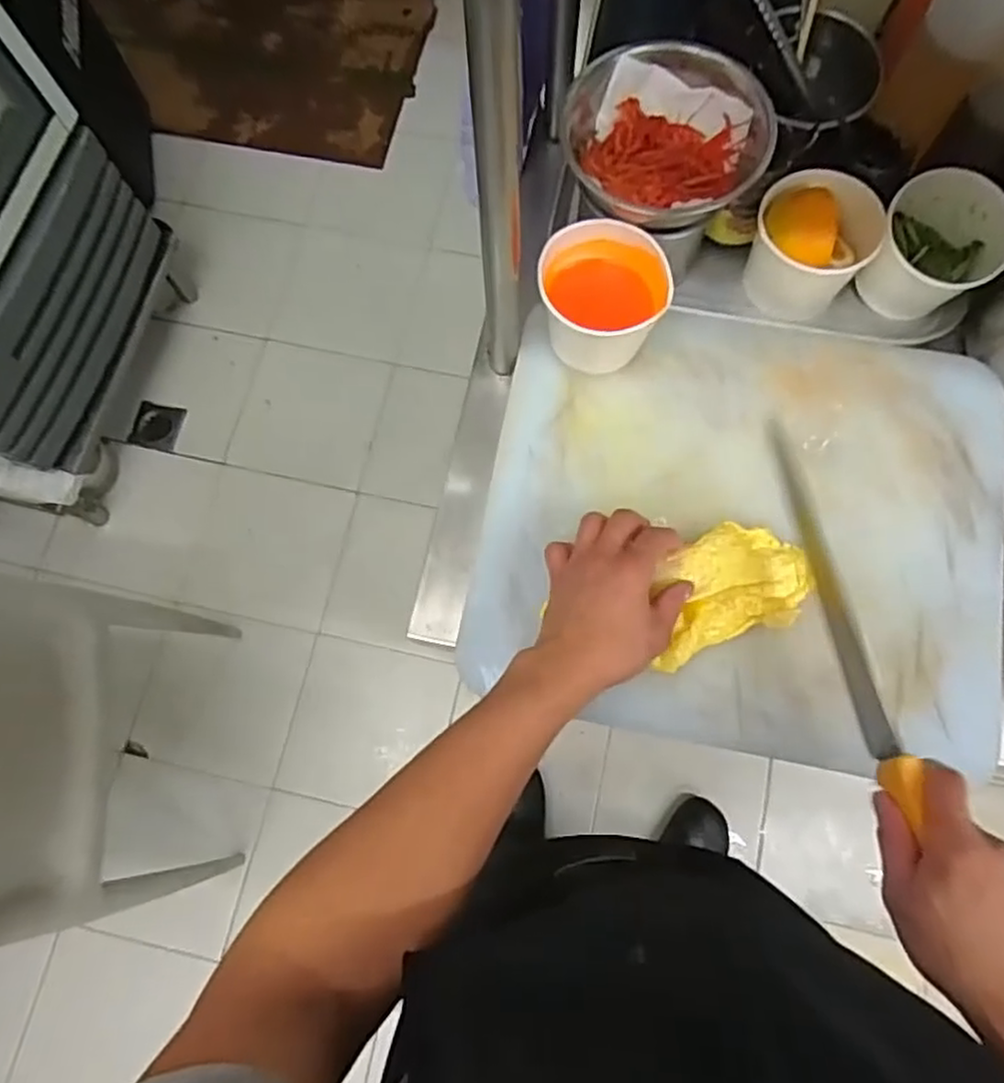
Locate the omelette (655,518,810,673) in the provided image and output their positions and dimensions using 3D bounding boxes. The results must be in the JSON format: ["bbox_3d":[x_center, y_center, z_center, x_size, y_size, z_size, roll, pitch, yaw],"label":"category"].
[{"bbox_3d":[0.166,0.032,0.522,0.125,0.019,0.081,-19,75,-4],"label":"omelette"}]

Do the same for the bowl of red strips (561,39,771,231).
[{"bbox_3d":[0.120,-0.299,0.527,0.146,0.055,0.138,0,75,1],"label":"bowl of red strips"}]

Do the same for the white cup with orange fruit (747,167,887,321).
[{"bbox_3d":[0.249,-0.241,0.585,0.092,0.078,0.082,29,77,9],"label":"white cup with orange fruit"}]

